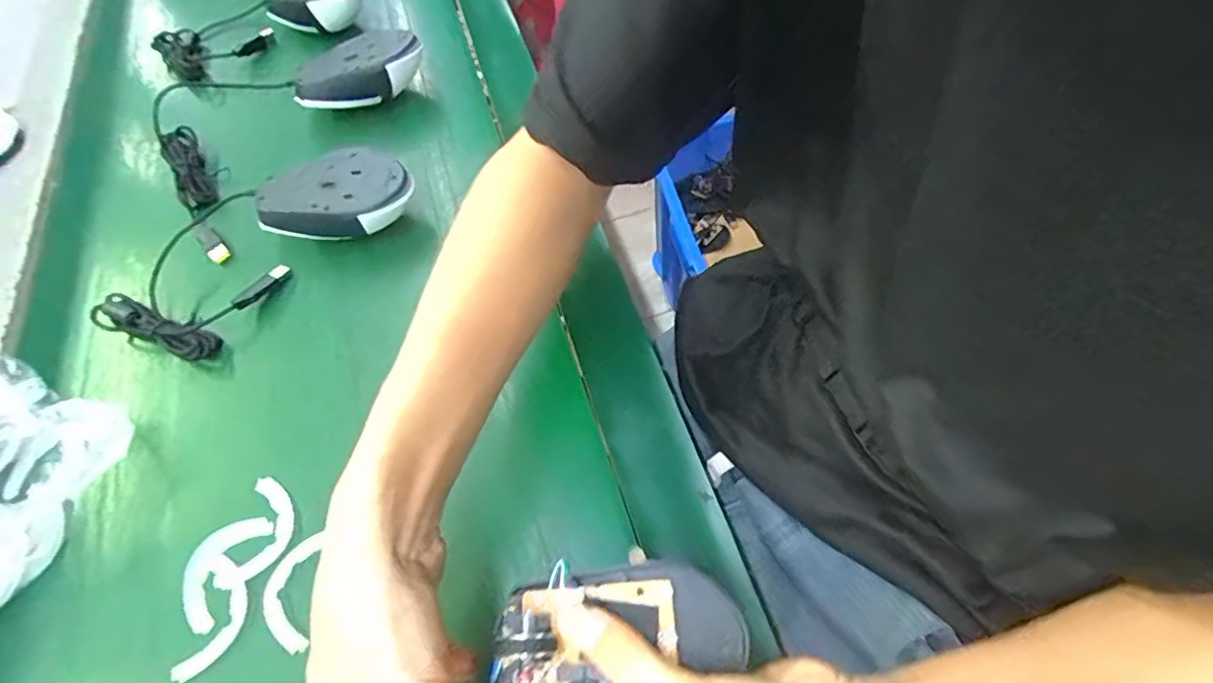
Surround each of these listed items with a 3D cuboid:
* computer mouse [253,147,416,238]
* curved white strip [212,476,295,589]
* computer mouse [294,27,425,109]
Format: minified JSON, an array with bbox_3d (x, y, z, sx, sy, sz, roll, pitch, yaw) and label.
[{"bbox_3d":[-0.209,-0.106,0.457,0.106,0.046,0.074,-31,60,-15],"label":"computer mouse"},{"bbox_3d":[-0.209,0.116,0.353,0.033,0.006,0.064,5,58,8],"label":"curved white strip"},{"bbox_3d":[-0.226,-0.245,0.534,0.114,0.051,0.062,-28,60,-13],"label":"computer mouse"}]

